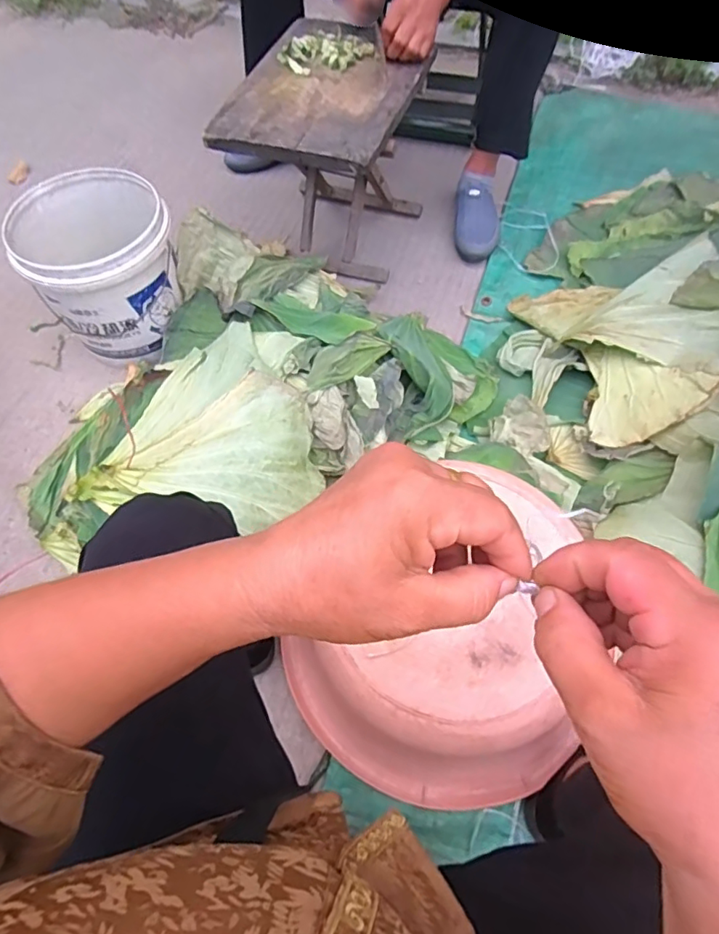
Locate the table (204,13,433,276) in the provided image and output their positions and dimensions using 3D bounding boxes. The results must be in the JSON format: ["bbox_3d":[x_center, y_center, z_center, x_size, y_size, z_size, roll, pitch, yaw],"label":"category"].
[{"bbox_3d":[-0.054,-0.607,1.109,0.301,0.355,0.402,16,63,10],"label":"table"}]

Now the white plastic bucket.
[{"bbox_3d":[-0.468,-0.369,1.003,0.245,0.221,0.254,-1,61,1],"label":"white plastic bucket"}]

